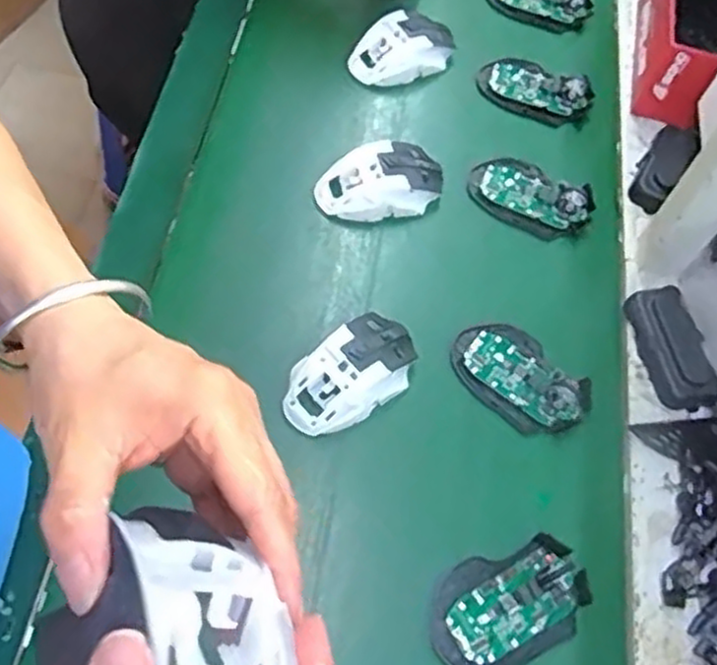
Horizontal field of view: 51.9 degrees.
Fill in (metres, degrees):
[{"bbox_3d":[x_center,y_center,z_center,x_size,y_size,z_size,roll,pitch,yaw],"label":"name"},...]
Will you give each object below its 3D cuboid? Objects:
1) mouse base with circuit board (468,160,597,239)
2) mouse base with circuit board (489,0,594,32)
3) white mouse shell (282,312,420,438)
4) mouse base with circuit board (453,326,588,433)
[{"bbox_3d":[0.161,-0.129,0.694,0.113,0.018,0.067,27,63,12],"label":"mouse base with circuit board"},{"bbox_3d":[0.201,-0.370,0.825,0.113,0.022,0.062,24,62,11],"label":"mouse base with circuit board"},{"bbox_3d":[-0.005,0.033,0.580,0.122,0.043,0.068,-37,68,-21],"label":"white mouse shell"},{"bbox_3d":[0.131,0.034,0.596,0.070,0.020,0.112,-38,69,-21],"label":"mouse base with circuit board"}]

